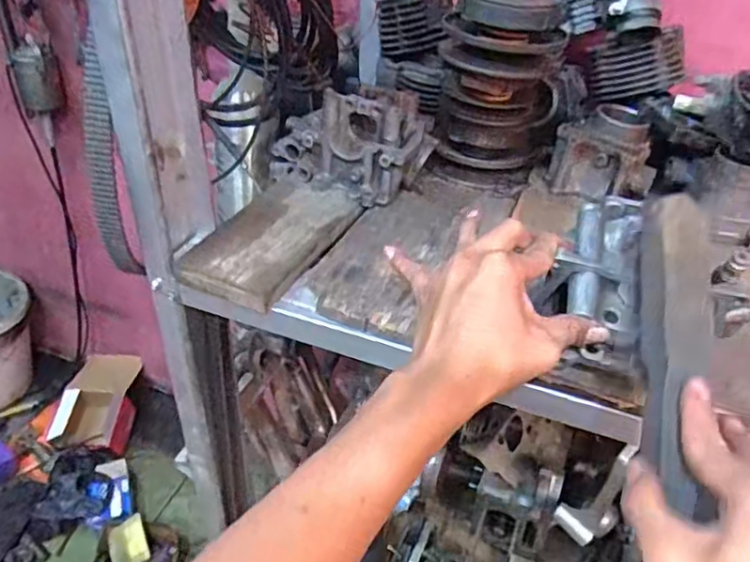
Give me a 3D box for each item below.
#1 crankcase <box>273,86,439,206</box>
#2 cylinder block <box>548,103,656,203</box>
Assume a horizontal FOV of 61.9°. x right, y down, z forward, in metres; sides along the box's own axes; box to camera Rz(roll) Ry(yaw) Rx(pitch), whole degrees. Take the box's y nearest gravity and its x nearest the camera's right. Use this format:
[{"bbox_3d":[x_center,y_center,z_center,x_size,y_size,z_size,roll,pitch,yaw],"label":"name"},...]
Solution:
[{"bbox_3d":[-0.020,-0.169,0.730,0.167,0.097,0.116,15,38,16],"label":"crankcase"},{"bbox_3d":[0.277,-0.155,0.755,0.110,0.080,0.114,17,39,18],"label":"cylinder block"}]

